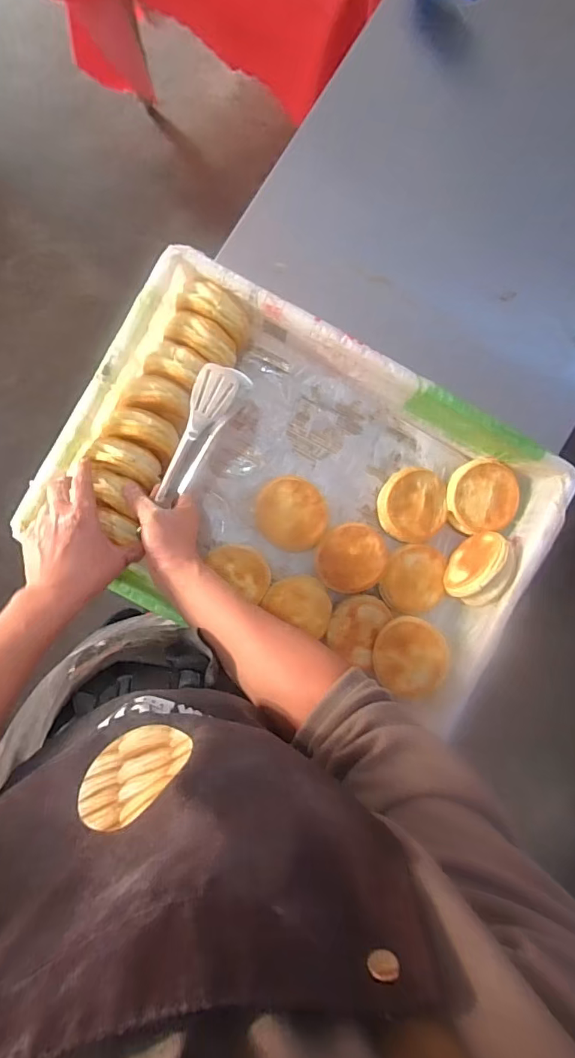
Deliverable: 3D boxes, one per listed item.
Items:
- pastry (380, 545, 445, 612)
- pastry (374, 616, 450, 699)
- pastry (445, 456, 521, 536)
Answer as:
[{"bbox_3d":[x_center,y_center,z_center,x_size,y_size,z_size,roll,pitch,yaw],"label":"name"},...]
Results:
[{"bbox_3d":[0.178,0.071,0.672,0.090,0.020,0.094,6,89,-4],"label":"pastry"},{"bbox_3d":[0.162,0.171,0.637,0.098,0.021,0.099,-9,75,33],"label":"pastry"},{"bbox_3d":[0.275,-0.044,0.670,0.093,0.020,0.104,16,89,-3],"label":"pastry"}]

